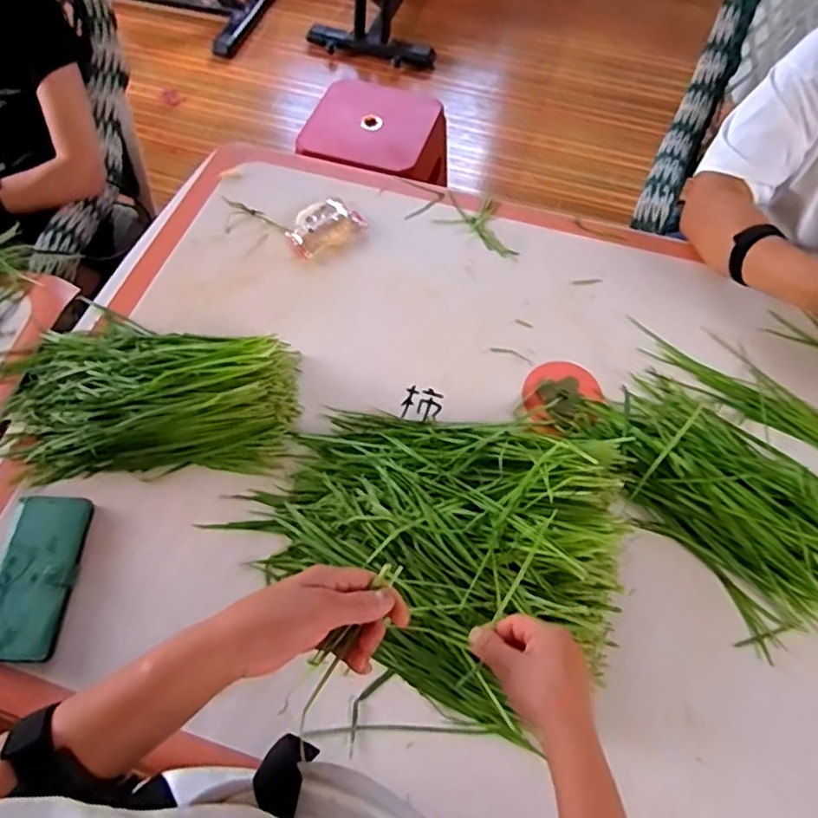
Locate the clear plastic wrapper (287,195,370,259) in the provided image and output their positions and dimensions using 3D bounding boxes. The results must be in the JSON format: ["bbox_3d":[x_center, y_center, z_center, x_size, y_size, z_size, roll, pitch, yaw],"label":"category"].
[{"bbox_3d":[-0.121,-0.258,0.849,0.106,0.020,0.069,-36,67,-18],"label":"clear plastic wrapper"}]

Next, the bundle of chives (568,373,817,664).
[{"bbox_3d":[0.343,0.081,0.653,0.182,0.063,0.307,-30,66,-16],"label":"bundle of chives"}]

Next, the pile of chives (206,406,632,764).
[{"bbox_3d":[0.022,0.117,0.613,0.365,0.082,0.286,21,68,10],"label":"pile of chives"}]

